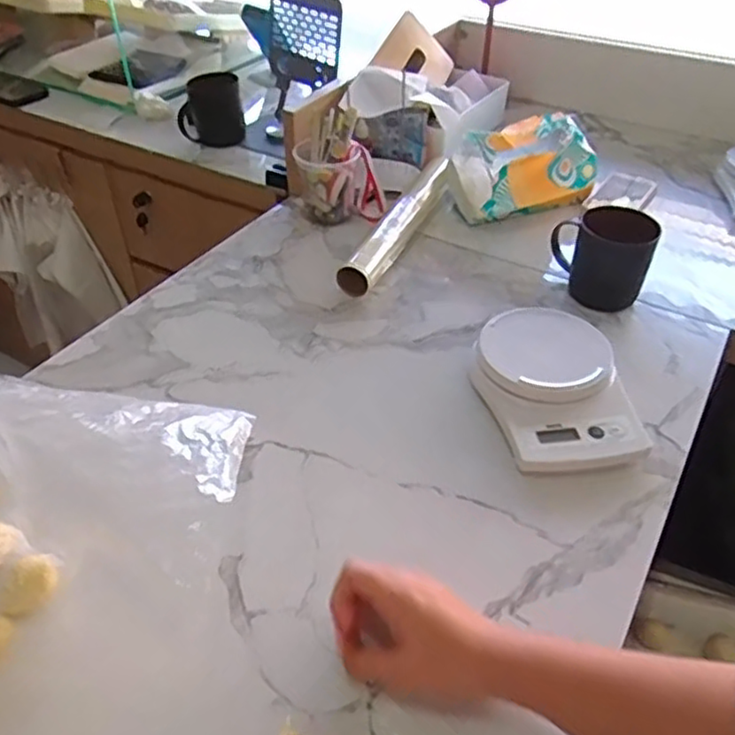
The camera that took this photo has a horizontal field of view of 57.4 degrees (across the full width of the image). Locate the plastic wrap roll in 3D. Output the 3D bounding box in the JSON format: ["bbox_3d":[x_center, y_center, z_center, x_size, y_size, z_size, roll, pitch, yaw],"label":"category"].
[{"bbox_3d":[0.045,-0.187,0.885,0.061,0.049,0.292,16,44,16],"label":"plastic wrap roll"}]

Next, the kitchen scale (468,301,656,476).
[{"bbox_3d":[0.184,0.017,0.650,0.138,0.049,0.187,-9,43,-11],"label":"kitchen scale"}]

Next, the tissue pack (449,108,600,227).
[{"bbox_3d":[0.222,-0.277,0.934,0.188,0.103,0.115,-14,44,-16],"label":"tissue pack"}]

